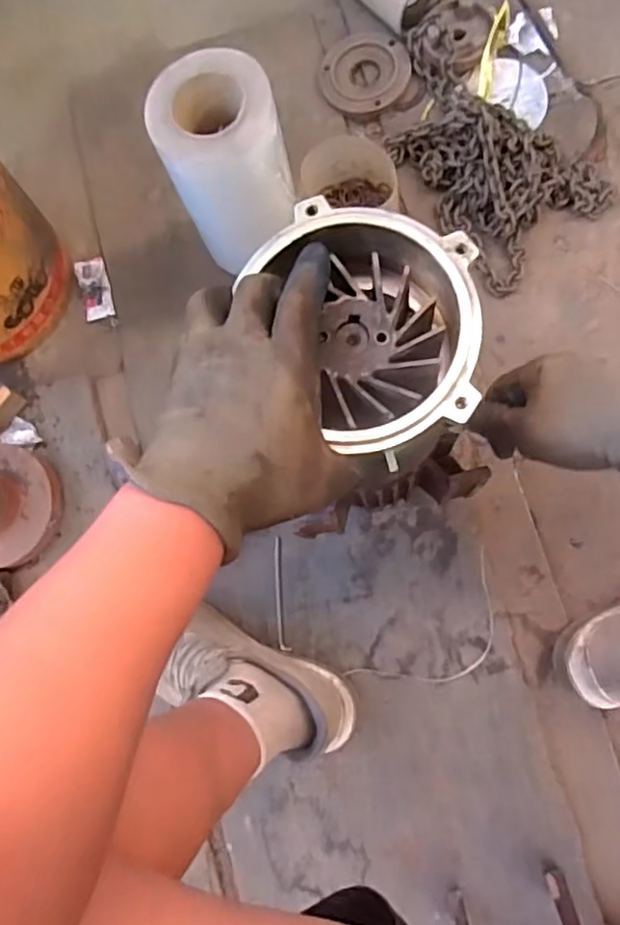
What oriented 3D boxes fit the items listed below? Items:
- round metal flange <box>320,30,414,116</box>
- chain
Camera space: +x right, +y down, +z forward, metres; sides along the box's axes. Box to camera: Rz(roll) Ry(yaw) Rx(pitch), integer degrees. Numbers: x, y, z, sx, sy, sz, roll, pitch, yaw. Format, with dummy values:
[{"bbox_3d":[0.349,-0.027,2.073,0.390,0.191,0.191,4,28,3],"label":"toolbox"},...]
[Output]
[{"bbox_3d":[0.080,-0.579,0.924,0.128,0.020,0.132,0,79,1],"label":"round metal flange"},{"bbox_3d":[0.222,-0.438,0.859,0.218,0.059,0.374,-40,77,-2],"label":"chain"}]

